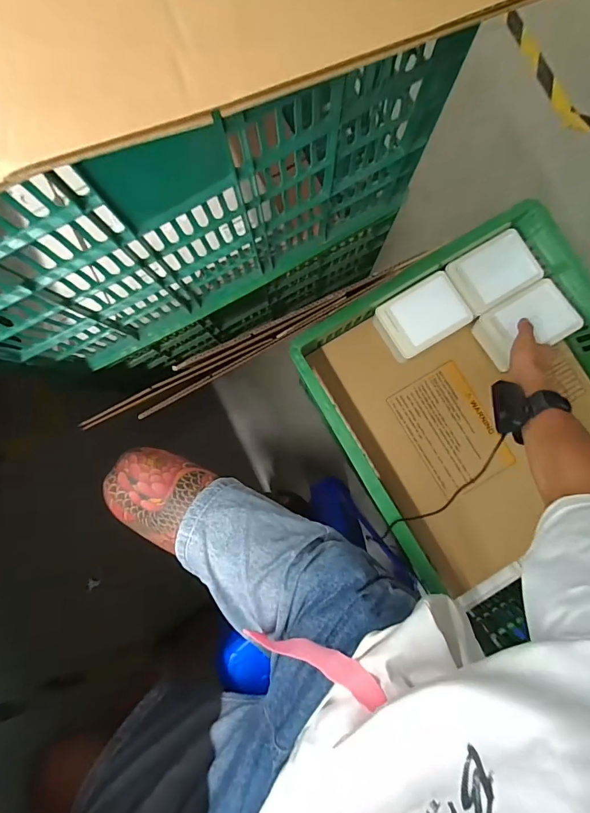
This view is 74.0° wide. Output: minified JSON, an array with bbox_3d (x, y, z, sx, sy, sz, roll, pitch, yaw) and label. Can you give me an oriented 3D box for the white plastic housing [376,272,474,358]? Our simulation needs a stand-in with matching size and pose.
[{"bbox_3d":[0.222,-0.157,0.684,0.136,0.062,0.106,-31,87,0],"label":"white plastic housing"}]

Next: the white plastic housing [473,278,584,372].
[{"bbox_3d":[0.381,-0.136,0.645,0.143,0.042,0.096,-30,87,0],"label":"white plastic housing"}]

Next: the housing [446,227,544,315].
[{"bbox_3d":[0.349,-0.236,0.688,0.128,0.033,0.105,-30,87,0],"label":"housing"}]

